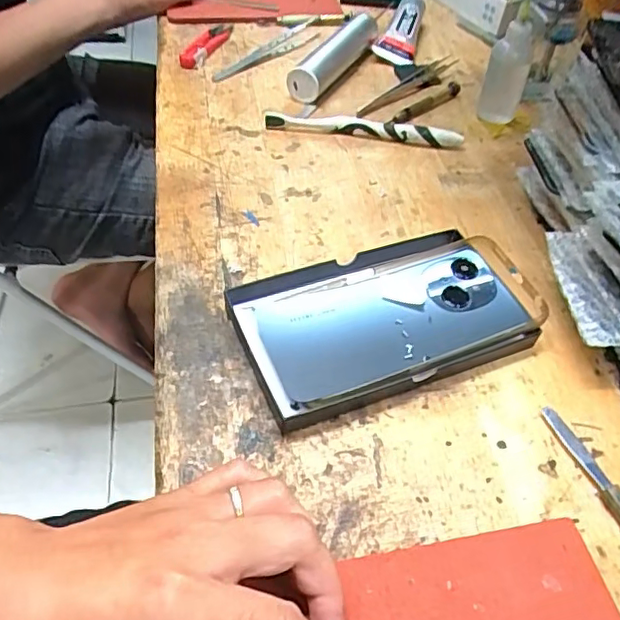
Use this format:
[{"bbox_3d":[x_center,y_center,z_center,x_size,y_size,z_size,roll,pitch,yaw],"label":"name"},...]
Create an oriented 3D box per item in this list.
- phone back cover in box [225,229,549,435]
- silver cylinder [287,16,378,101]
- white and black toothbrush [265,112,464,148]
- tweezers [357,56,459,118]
[{"bbox_3d":[0.050,0.001,0.364,0.182,0.023,0.100,-16,53,-17],"label":"phone back cover in box"},{"bbox_3d":[0.028,-0.250,0.566,0.033,0.038,0.145,27,53,18],"label":"silver cylinder"},{"bbox_3d":[0.048,-0.160,0.510,0.171,0.019,0.016,4,50,-1],"label":"white and black toothbrush"},{"bbox_3d":[0.101,-0.220,0.565,0.021,0.008,0.150,38,57,25],"label":"tweezers"}]

